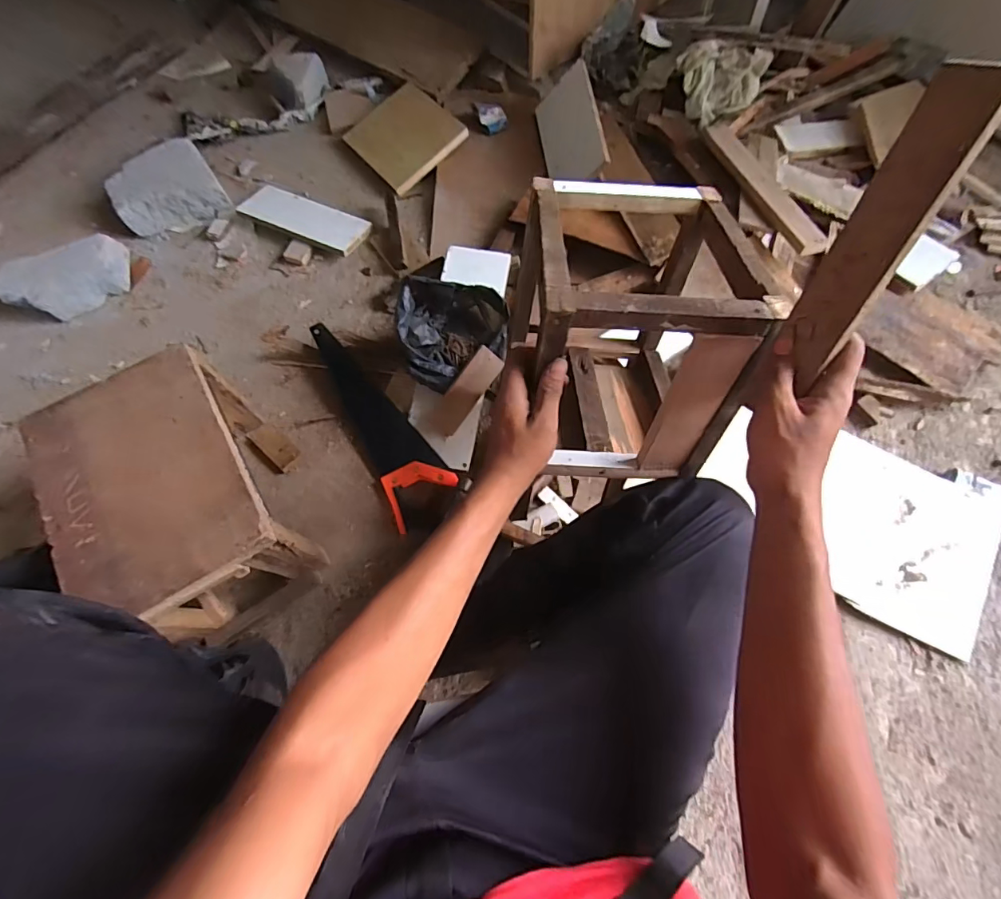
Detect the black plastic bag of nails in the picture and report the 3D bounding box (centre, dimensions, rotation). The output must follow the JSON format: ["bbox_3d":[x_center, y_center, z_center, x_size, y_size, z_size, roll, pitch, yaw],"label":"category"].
[{"bbox_3d":[-0.074,-0.186,0.795,0.179,0.105,0.161,-6,68,0],"label":"black plastic bag of nails"}]

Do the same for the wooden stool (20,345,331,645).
[{"bbox_3d":[-0.426,0.078,0.692,0.230,0.242,0.323,-36,74,-10],"label":"wooden stool"}]

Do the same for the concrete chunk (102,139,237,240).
[{"bbox_3d":[-0.705,-0.550,1.016,0.209,0.064,0.187,-28,72,-8],"label":"concrete chunk"}]

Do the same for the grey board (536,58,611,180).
[{"bbox_3d":[0.144,-0.658,0.996,0.016,0.134,0.269,5,68,-41],"label":"grey board"}]

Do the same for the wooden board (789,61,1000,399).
[{"bbox_3d":[0.257,-0.141,0.331,0.005,0.197,0.049,-6,39,-30],"label":"wooden board"}]

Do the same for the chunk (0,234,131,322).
[{"bbox_3d":[-0.828,-0.323,0.929,0.219,0.090,0.086,-38,74,-11],"label":"chunk"}]

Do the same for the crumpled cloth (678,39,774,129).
[{"bbox_3d":[0.454,-0.774,0.996,0.139,0.083,0.142,-30,70,-9],"label":"crumpled cloth"}]

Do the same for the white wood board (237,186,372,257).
[{"bbox_3d":[-0.402,-0.478,0.996,0.274,0.017,0.100,24,73,10],"label":"white wood board"}]

